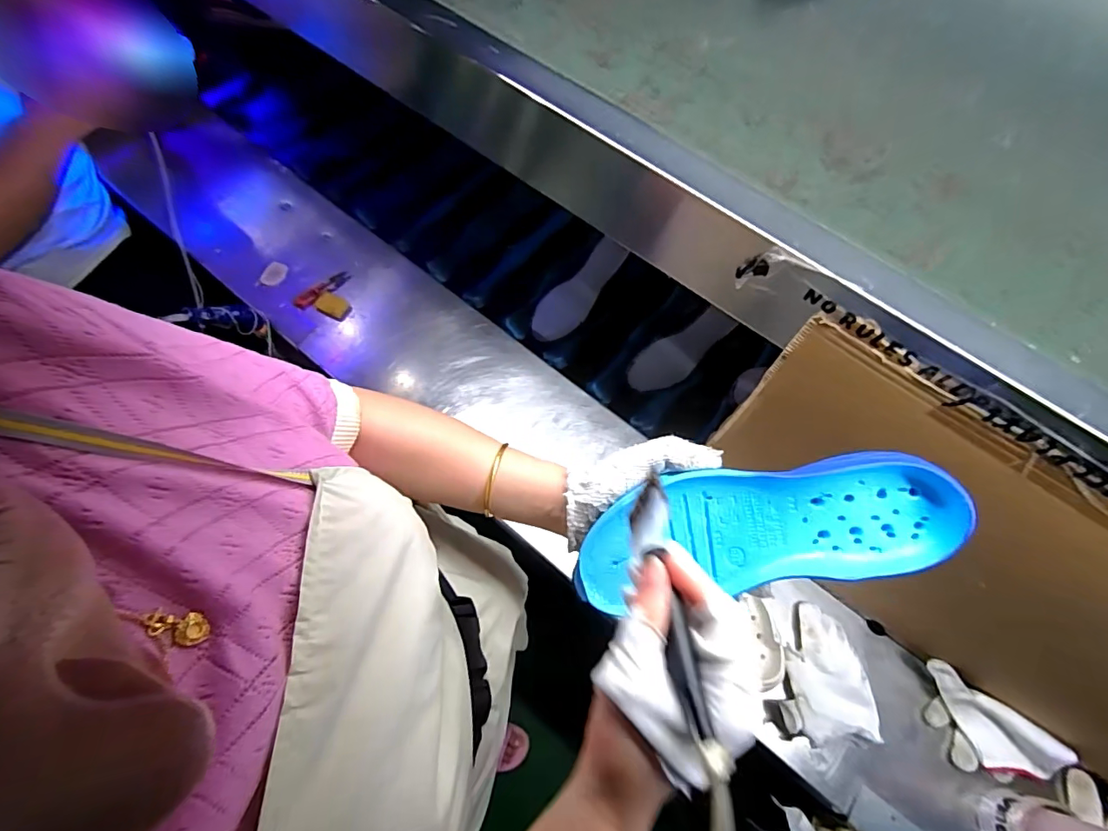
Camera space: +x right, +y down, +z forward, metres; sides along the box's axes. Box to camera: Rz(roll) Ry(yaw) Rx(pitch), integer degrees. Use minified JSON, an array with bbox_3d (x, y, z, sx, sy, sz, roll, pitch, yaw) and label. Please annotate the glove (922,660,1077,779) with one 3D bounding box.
[{"bbox_3d":[0.518,0.386,0.607,0.165,0.063,0.079,37,64,9],"label":"glove"}]

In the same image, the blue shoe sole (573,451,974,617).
[{"bbox_3d":[0.150,0.072,0.356,0.257,0.040,0.091,-10,94,6],"label":"blue shoe sole"}]

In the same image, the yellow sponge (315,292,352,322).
[{"bbox_3d":[-0.362,-0.179,0.822,0.052,0.013,0.037,22,66,6],"label":"yellow sponge"}]

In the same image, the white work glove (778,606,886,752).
[{"bbox_3d":[0.345,0.326,0.633,0.119,0.050,0.158,13,62,-3],"label":"white work glove"}]

